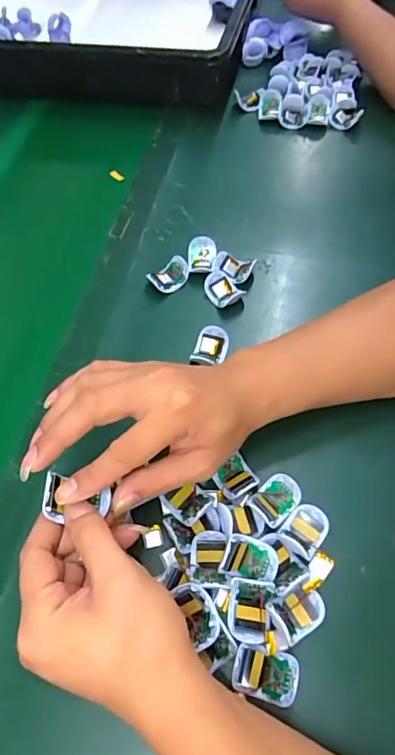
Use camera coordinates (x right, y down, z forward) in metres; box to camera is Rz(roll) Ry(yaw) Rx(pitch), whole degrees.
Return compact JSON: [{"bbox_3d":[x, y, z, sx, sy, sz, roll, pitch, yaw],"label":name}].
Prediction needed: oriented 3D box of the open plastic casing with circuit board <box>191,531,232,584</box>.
[{"bbox_3d":[0.010,0.135,0.349,0.027,0.010,0.037,-6,59,-1],"label":"open plastic casing with circuit board"}]

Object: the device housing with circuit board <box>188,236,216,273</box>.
[{"bbox_3d":[0.005,-0.130,0.505,0.030,0.021,0.038,-1,60,2],"label":"device housing with circuit board"}]

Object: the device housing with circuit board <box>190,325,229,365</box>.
[{"bbox_3d":[0.012,-0.032,0.453,0.034,0.010,0.035,6,84,9],"label":"device housing with circuit board"}]

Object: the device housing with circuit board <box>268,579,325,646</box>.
[{"bbox_3d":[0.072,0.163,0.328,0.035,0.016,0.030,-28,62,-13],"label":"device housing with circuit board"}]

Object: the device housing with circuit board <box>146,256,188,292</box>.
[{"bbox_3d":[-0.030,-0.110,0.498,0.028,0.018,0.042,38,68,22],"label":"device housing with circuit board"}]

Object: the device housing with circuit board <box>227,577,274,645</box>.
[{"bbox_3d":[0.037,0.162,0.326,0.030,0.015,0.038,6,60,6],"label":"device housing with circuit board"}]

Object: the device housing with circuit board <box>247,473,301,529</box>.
[{"bbox_3d":[0.063,0.095,0.368,0.040,0.012,0.031,-39,65,-18],"label":"device housing with circuit board"}]

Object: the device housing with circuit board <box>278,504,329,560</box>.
[{"bbox_3d":[0.084,0.115,0.358,0.030,0.008,0.036,35,67,21],"label":"device housing with circuit board"}]

